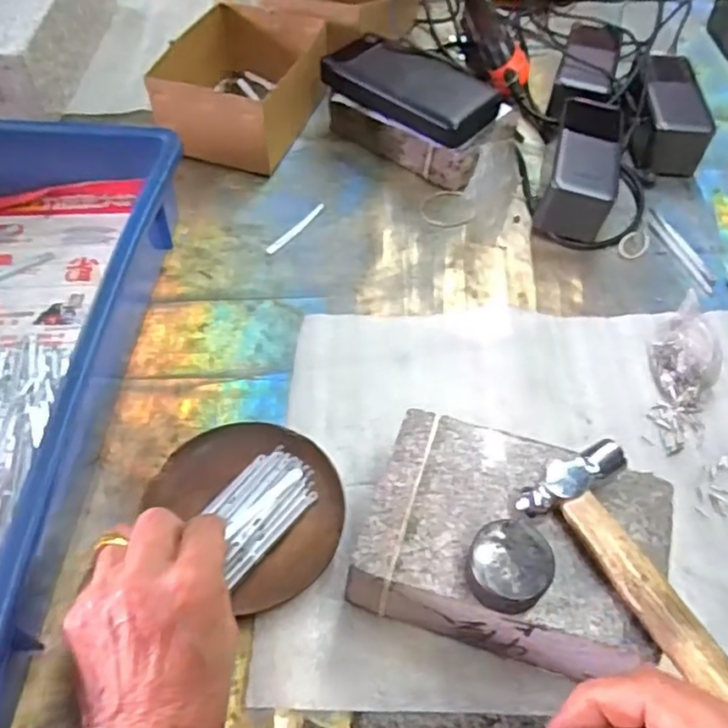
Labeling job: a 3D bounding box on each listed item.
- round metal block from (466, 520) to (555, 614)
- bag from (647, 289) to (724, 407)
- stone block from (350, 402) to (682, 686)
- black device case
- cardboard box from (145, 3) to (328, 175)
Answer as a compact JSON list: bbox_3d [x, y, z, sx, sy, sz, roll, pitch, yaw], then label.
[{"bbox_3d":[0.066,0.095,0.301,0.036,0.020,0.037,1,54,-1],"label":"round metal block"},{"bbox_3d":[0.227,-0.010,0.458,0.037,0.032,0.075,8,54,4],"label":"bag"},{"bbox_3d":[0.077,0.102,0.347,0.143,0.065,0.109,15,55,9],"label":"stone block"},{"bbox_3d":[0.041,-0.249,0.577,0.153,0.021,0.081,33,59,20],"label":"black device case"},{"bbox_3d":[-0.111,-0.257,0.604,0.120,0.071,0.164,15,55,8],"label":"cardboard box"}]

